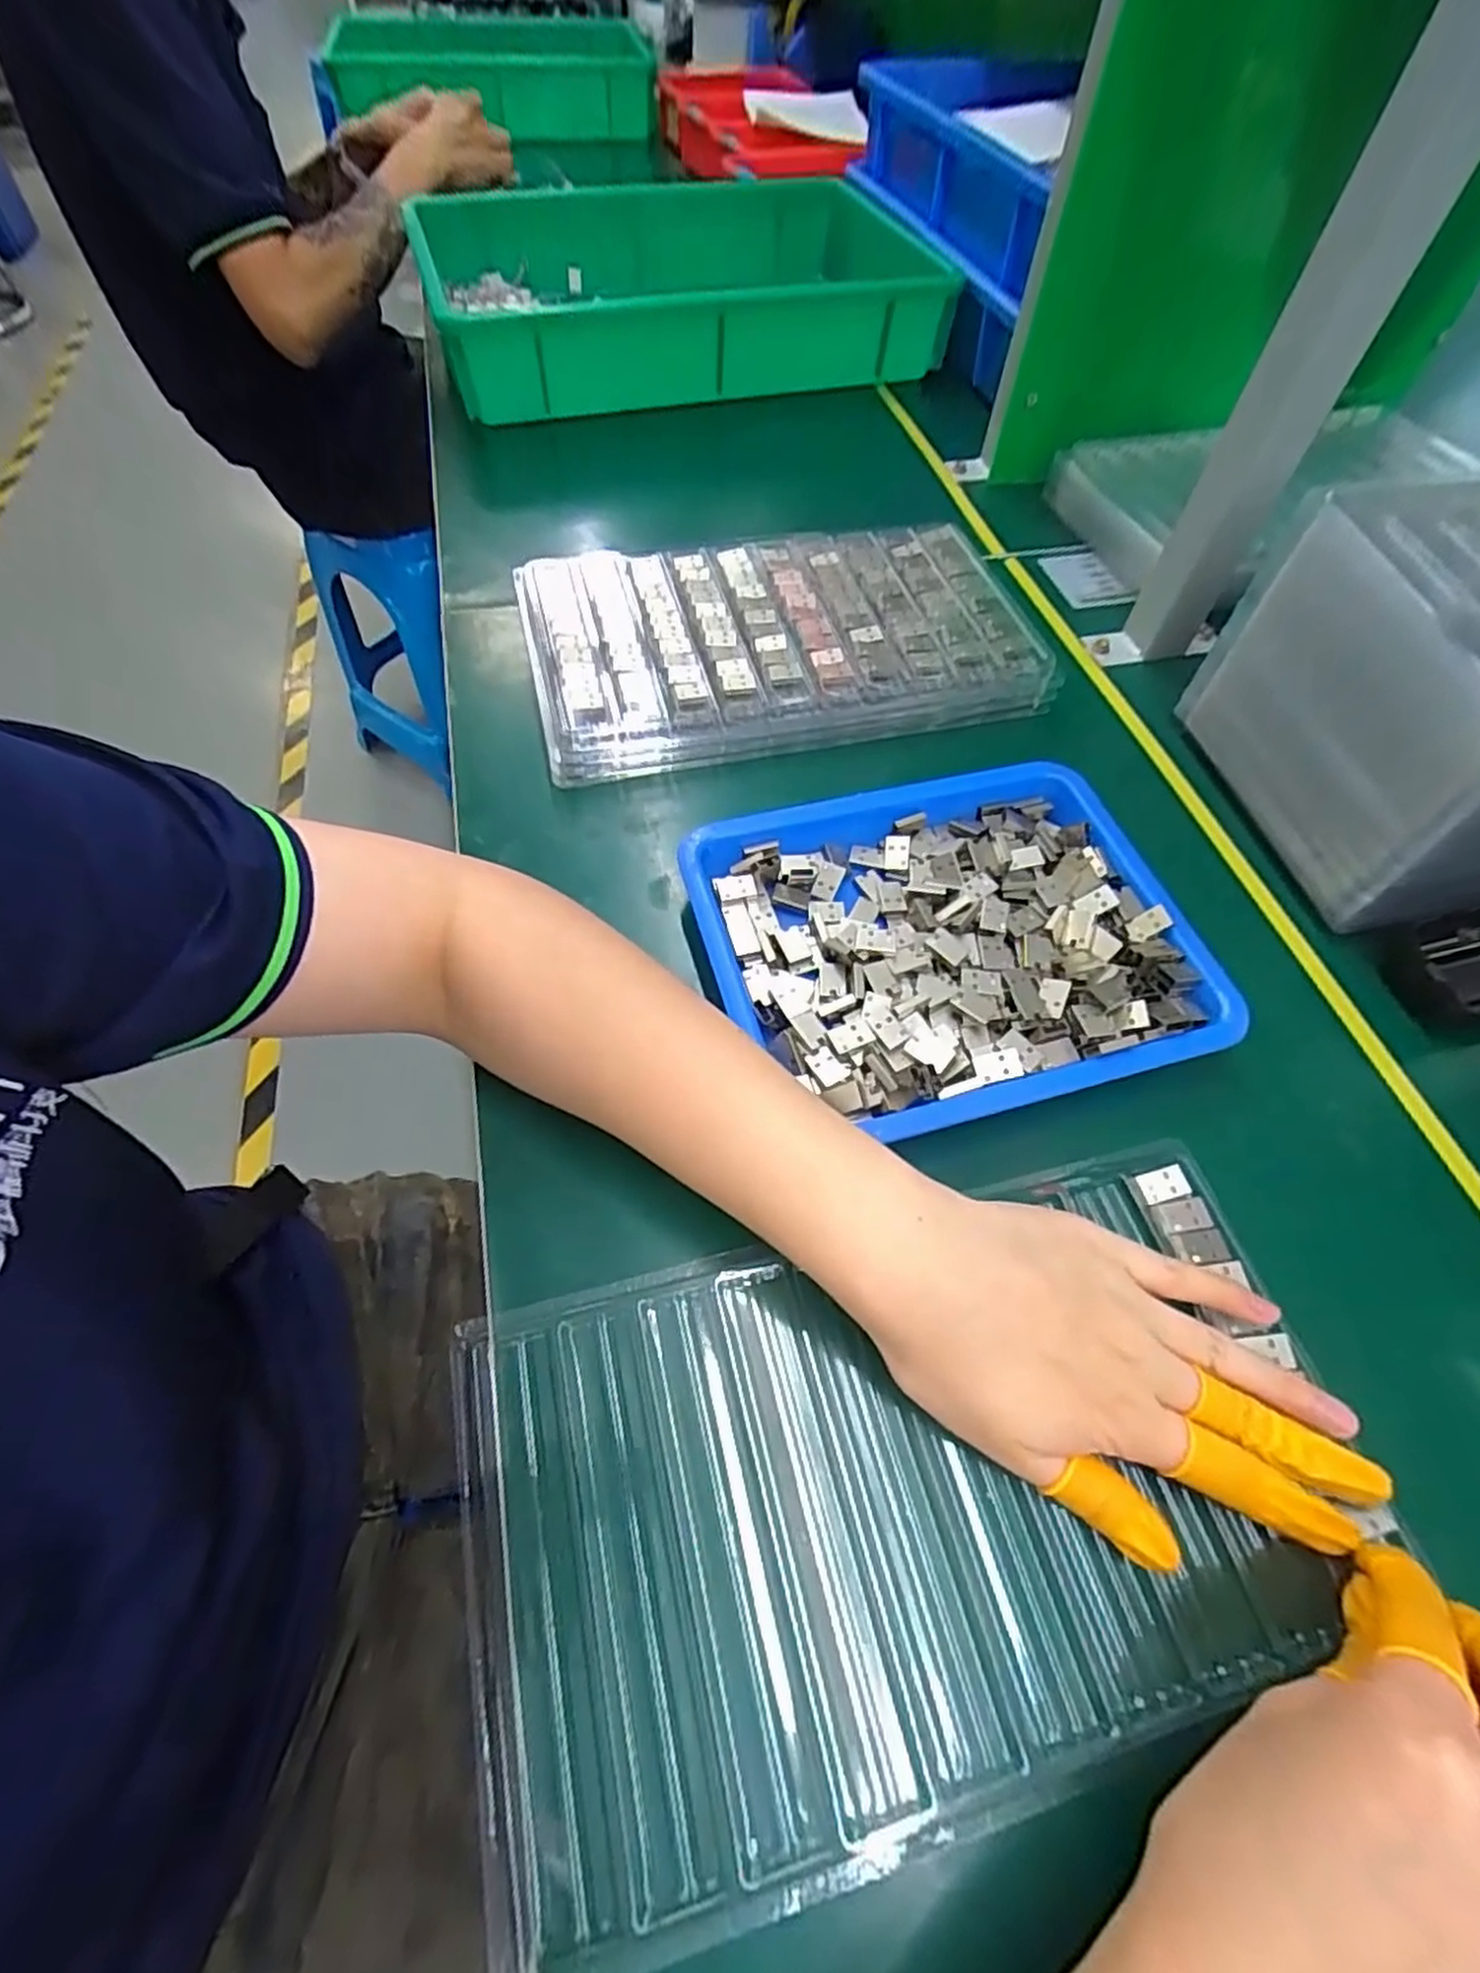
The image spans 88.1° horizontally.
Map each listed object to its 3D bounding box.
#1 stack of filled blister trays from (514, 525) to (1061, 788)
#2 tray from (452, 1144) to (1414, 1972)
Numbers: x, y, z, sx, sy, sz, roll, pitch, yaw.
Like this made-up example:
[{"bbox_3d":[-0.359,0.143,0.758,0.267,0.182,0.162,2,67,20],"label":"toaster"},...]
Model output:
[{"bbox_3d":[0.024,-0.212,0.466,0.297,0.034,0.167,-9,59,-8],"label":"stack of filled blister trays"},{"bbox_3d":[0.056,0.166,0.256,0.288,0.017,0.161,-11,59,-9],"label":"tray"}]

